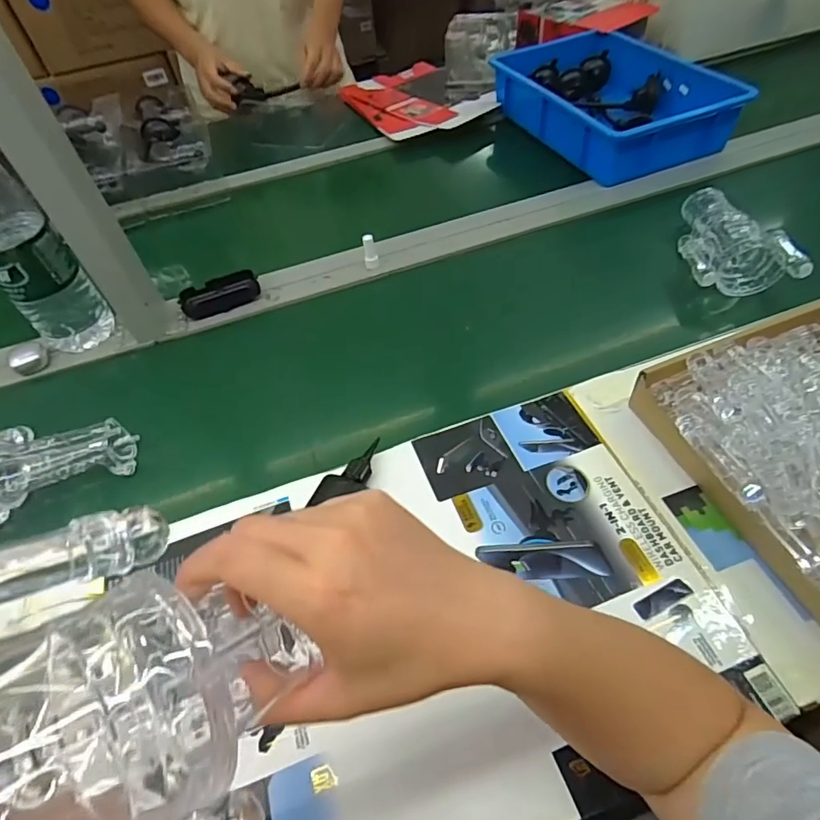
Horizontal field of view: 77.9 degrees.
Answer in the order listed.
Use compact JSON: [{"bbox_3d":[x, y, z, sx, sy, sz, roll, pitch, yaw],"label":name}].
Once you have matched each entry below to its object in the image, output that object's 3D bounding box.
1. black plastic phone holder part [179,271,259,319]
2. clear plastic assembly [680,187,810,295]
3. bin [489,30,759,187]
[{"bbox_3d":[-0.272,-0.167,0.732,0.106,0.028,0.056,-21,53,-11],"label":"black plastic phone holder part"},{"bbox_3d":[0.430,-0.237,0.692,0.121,0.057,0.193,0,52,6],"label":"clear plastic assembly"},{"bbox_3d":[0.363,-0.571,0.931,0.277,0.083,0.390,-20,53,-10],"label":"bin"}]

